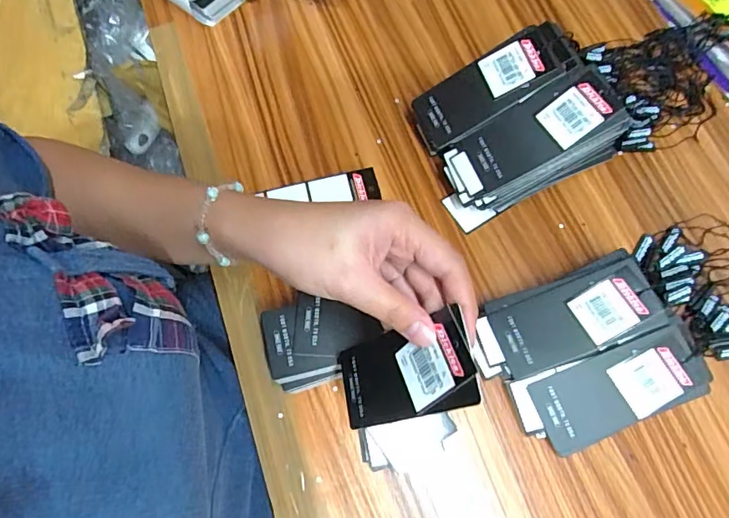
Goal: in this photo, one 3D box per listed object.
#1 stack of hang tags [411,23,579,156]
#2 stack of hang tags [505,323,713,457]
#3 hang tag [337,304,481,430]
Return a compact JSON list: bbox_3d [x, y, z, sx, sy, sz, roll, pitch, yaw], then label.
[{"bbox_3d":[0.101,-0.134,0.390,0.129,0.029,0.049,-28,71,18],"label":"stack of hang tags"},{"bbox_3d":[0.167,0.090,0.331,0.125,0.016,0.054,-22,71,7],"label":"stack of hang tags"},{"bbox_3d":[0.021,0.064,0.270,0.006,0.103,0.047,4,66,-38],"label":"hang tag"}]

